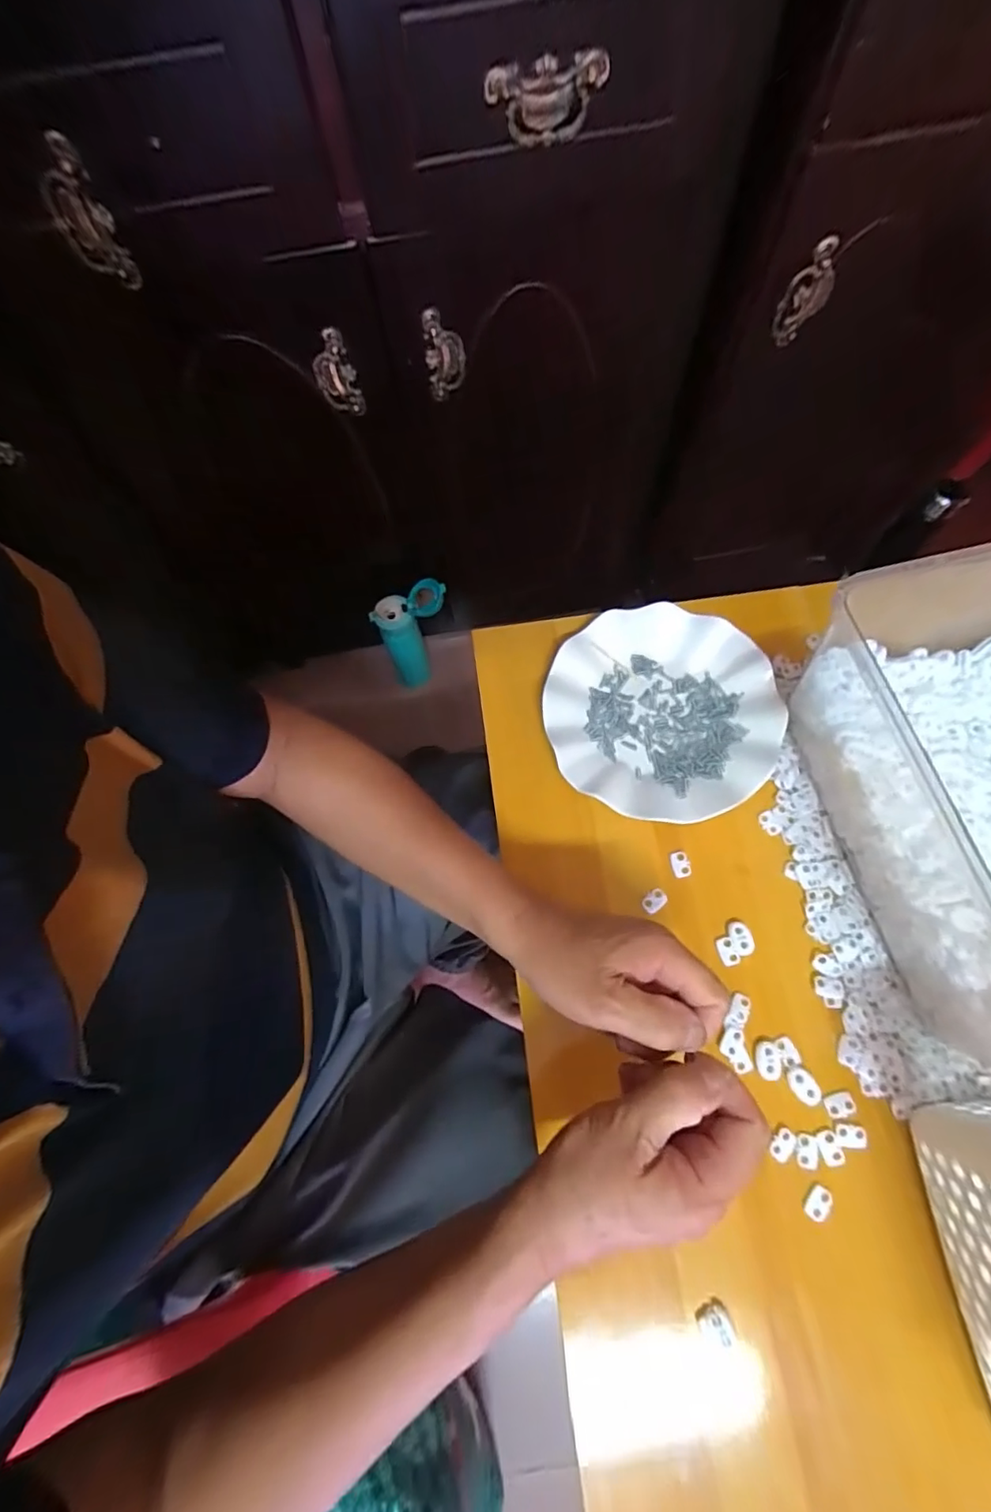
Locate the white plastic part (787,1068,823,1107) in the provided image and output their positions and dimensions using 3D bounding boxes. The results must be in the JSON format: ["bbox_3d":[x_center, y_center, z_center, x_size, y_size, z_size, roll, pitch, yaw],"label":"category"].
[{"bbox_3d":[0.205,0.219,0.361,0.016,0.004,0.024,-33,73,-9],"label":"white plastic part"}]

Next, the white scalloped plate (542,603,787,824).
[{"bbox_3d":[0.132,-0.035,0.441,0.177,0.022,0.173,-1,71,2],"label":"white scalloped plate"}]

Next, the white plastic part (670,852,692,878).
[{"bbox_3d":[0.140,0.082,0.411,0.014,0.004,0.019,-13,71,-2],"label":"white plastic part"}]

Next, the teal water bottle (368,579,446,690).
[{"bbox_3d":[-0.132,-0.201,0.914,0.121,0.198,0.071,-15,71,-3],"label":"teal water bottle"}]

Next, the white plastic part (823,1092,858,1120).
[{"bbox_3d":[0.225,0.228,0.356,0.021,0.006,0.014,-16,71,-3],"label":"white plastic part"}]

